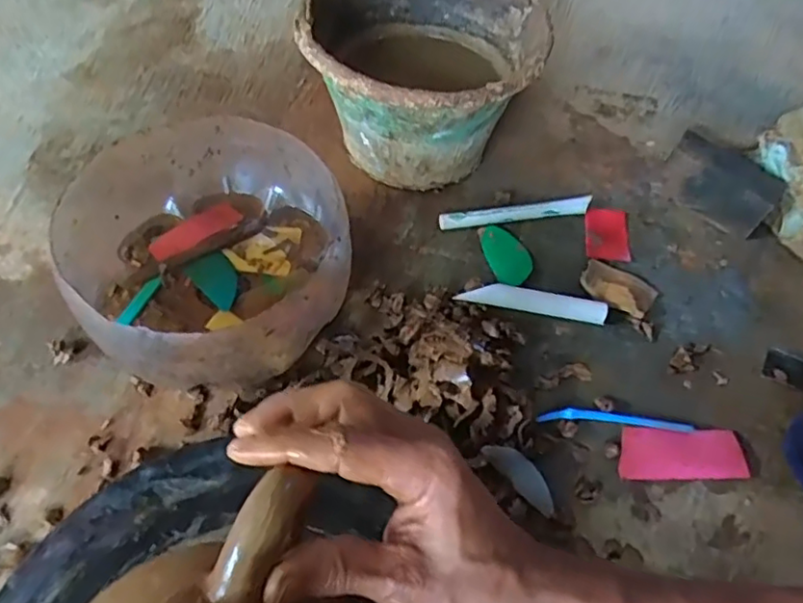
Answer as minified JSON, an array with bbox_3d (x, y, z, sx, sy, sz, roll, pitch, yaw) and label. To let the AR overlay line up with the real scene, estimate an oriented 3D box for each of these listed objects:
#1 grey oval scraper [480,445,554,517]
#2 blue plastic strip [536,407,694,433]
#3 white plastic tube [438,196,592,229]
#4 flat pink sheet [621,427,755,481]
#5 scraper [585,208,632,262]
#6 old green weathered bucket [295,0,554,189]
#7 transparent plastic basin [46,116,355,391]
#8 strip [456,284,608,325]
[{"bbox_3d":[0.100,0.142,0.518,0.073,0.006,0.027,44,62,4],"label":"grey oval scraper"},{"bbox_3d":[0.189,0.104,0.551,0.134,0.004,0.013,4,70,2],"label":"blue plastic strip"},{"bbox_3d":[0.127,-0.098,0.689,0.171,0.014,0.020,-7,56,-8],"label":"white plastic tube"},{"bbox_3d":[0.243,0.131,0.540,0.108,0.006,0.044,1,64,-2],"label":"flat pink sheet"},{"bbox_3d":[0.226,-0.077,0.684,0.050,0.010,0.073,8,55,2],"label":"scraper"},{"bbox_3d":[0.019,-0.240,0.696,0.243,0.174,0.249,1,55,-1],"label":"old green weathered bucket"},{"bbox_3d":[-0.173,-0.036,0.570,0.242,0.126,0.242,2,55,-2],"label":"transparent plastic basin"},{"bbox_3d":[0.130,-0.001,0.609,0.144,0.024,0.007,9,24,-3],"label":"strip"}]

